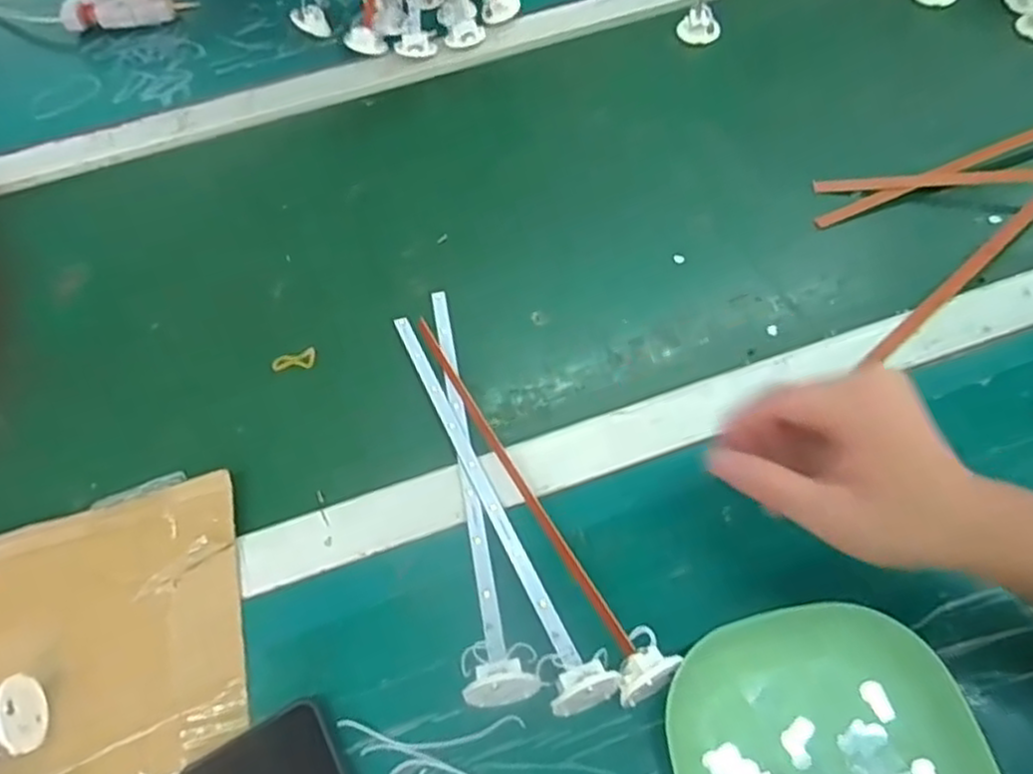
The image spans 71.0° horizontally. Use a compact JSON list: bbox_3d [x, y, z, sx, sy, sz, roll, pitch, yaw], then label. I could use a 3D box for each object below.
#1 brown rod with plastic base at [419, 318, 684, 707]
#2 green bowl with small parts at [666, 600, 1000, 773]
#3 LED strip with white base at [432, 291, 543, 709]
[{"bbox_3d":[0.005,0.050,0.434,0.028,0.032,0.281,-26,60,-11],"label":"brown rod with plastic base"},{"bbox_3d":[0.149,0.185,0.350,0.135,0.036,0.144,-2,59,3],"label":"green bowl with small parts"},{"bbox_3d":[-0.039,0.044,0.447,0.038,0.034,0.286,-14,59,-4],"label":"LED strip with white base"}]

